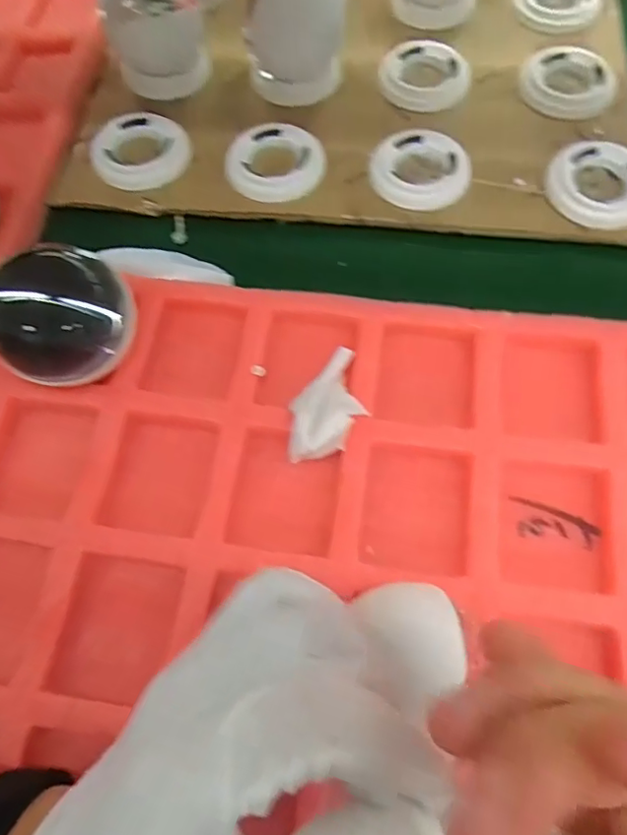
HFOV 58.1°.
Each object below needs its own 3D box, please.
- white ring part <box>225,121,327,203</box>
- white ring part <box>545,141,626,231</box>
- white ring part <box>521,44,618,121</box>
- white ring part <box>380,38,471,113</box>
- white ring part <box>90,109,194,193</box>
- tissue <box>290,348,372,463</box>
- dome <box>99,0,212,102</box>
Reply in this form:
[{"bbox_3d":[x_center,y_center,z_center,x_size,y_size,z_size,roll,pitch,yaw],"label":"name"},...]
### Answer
[{"bbox_3d":[-0.029,-0.188,0.412,0.068,0.011,0.068,0,67,1],"label":"white ring part"},{"bbox_3d":[0.203,-0.165,0.396,0.072,0.017,0.072,28,70,13],"label":"white ring part"},{"bbox_3d":[0.198,-0.263,0.439,0.071,0.013,0.071,0,67,1],"label":"white ring part"},{"bbox_3d":[0.088,-0.272,0.445,0.070,0.012,0.067,9,67,5],"label":"white ring part"},{"bbox_3d":[-0.129,-0.200,0.420,0.070,0.010,0.074,0,67,1],"label":"white ring part"},{"bbox_3d":[0.011,-0.008,0.313,0.035,0.012,0.072,31,71,14],"label":"tissue"},{"bbox_3d":[-0.124,-0.310,0.435,0.074,0.078,0.074,-14,66,-4],"label":"dome"}]

